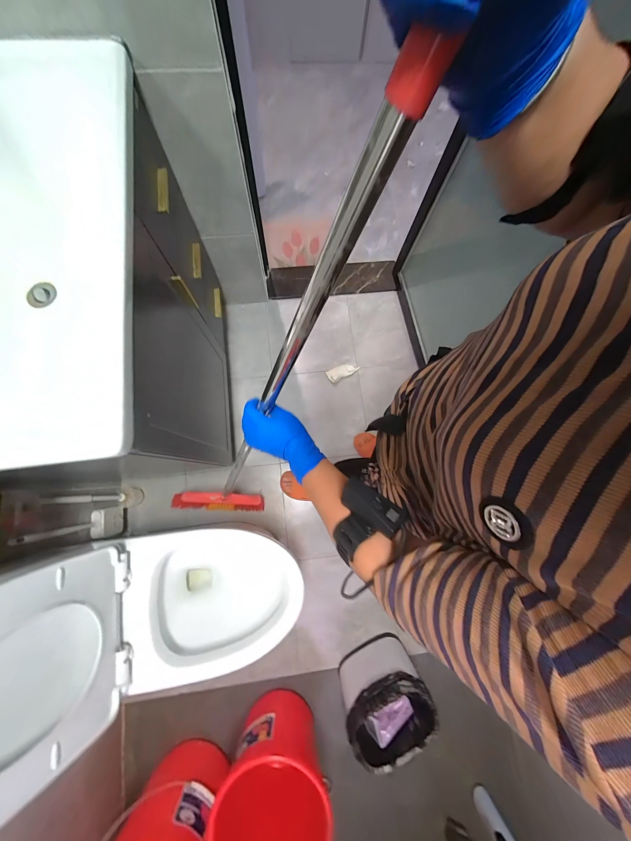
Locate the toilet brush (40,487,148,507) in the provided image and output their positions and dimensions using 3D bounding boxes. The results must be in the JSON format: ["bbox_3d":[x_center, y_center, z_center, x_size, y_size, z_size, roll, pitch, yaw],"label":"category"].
[{"bbox_3d":[-0.746,0.280,0.965,0.080,0.376,0.074,-6,79,-4],"label":"toilet brush"}]

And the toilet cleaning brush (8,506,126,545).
[{"bbox_3d":[-0.761,0.346,0.879,0.044,0.378,0.100,3,79,-2],"label":"toilet cleaning brush"}]

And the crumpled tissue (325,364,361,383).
[{"bbox_3d":[0.128,-0.229,1.269,0.149,0.013,0.058,-26,81,-7],"label":"crumpled tissue"}]

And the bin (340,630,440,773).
[{"bbox_3d":[0.221,0.923,0.908,0.244,0.213,0.192,-16,80,-6],"label":"bin"}]

